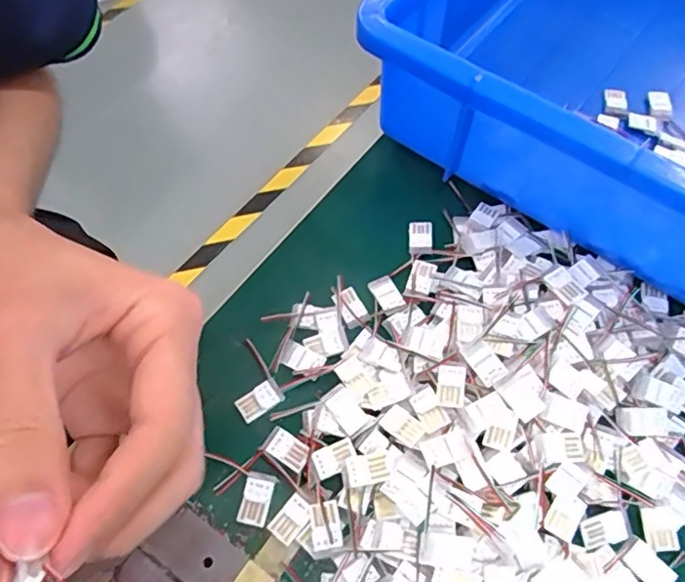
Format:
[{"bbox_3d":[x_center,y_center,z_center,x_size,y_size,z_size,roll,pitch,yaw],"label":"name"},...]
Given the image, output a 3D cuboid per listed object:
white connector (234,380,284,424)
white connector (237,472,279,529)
[{"bbox_3d":[-0.037,0.048,0.255,0.019,0.004,0.011,-31,65,-16],"label":"white connector"},{"bbox_3d":[-0.035,0.084,0.235,0.012,0.004,0.020,14,62,8],"label":"white connector"}]

